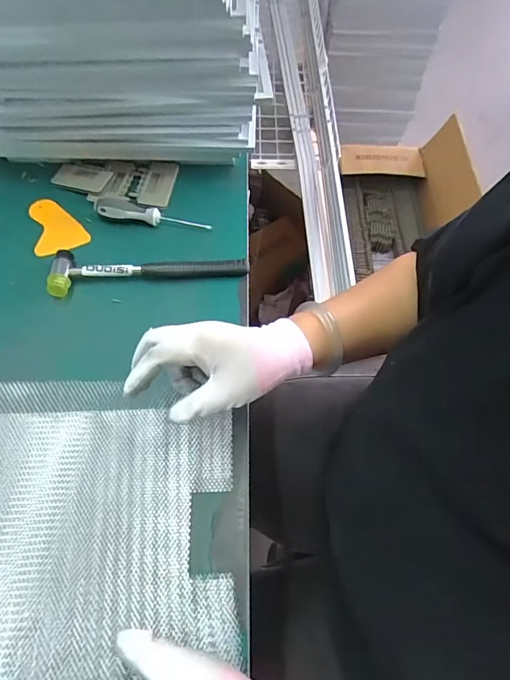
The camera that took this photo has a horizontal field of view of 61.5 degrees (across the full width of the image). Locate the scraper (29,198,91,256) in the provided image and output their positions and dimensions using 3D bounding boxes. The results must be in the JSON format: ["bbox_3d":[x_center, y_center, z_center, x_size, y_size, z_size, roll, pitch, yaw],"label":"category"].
[{"bbox_3d":[-0.269,-0.159,0.588,0.070,0.009,0.099,-17,64,-9],"label":"scraper"}]

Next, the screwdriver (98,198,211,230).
[{"bbox_3d":[-0.138,-0.166,0.581,0.152,0.023,0.031,11,63,5],"label":"screwdriver"}]

